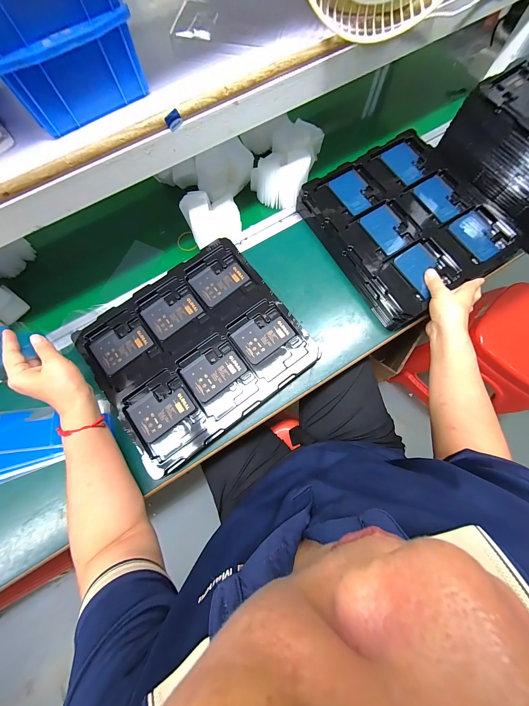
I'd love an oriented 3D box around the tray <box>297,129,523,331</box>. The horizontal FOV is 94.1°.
[{"bbox_3d":[0.271,-0.249,0.467,0.297,0.040,0.314,-31,77,-7],"label":"tray"}]

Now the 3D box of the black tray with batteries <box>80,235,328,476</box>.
[{"bbox_3d":[-0.115,-0.008,0.423,0.316,0.045,0.280,-35,77,-8],"label":"black tray with batteries"}]

